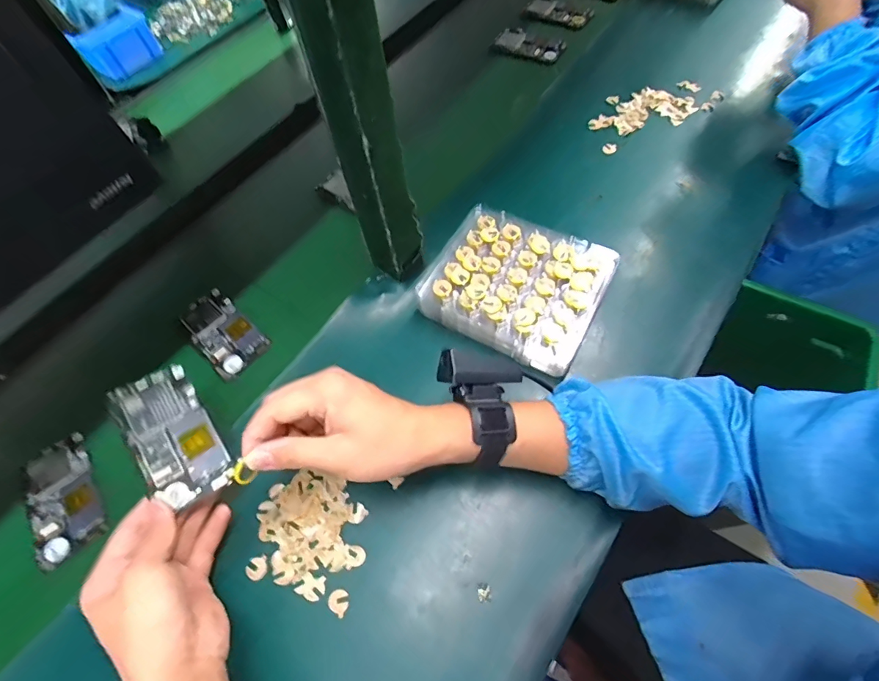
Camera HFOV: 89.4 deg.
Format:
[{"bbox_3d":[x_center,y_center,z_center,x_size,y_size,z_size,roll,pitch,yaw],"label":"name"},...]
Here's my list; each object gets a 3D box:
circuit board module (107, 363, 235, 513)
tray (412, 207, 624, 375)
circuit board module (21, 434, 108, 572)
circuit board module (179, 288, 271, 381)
[{"bbox_3d":[-0.235,0.082,0.392,0.061,0.014,0.126,-36,75,-14],"label":"circuit board module"},{"bbox_3d":[0.082,-0.062,0.484,0.177,0.053,0.152,23,68,23],"label":"tray"},{"bbox_3d":[-0.378,0.157,0.445,0.060,0.013,0.122,-35,60,-8],"label":"circuit board module"},{"bbox_3d":[-0.258,-0.010,0.528,0.123,0.011,0.065,37,74,27],"label":"circuit board module"}]

